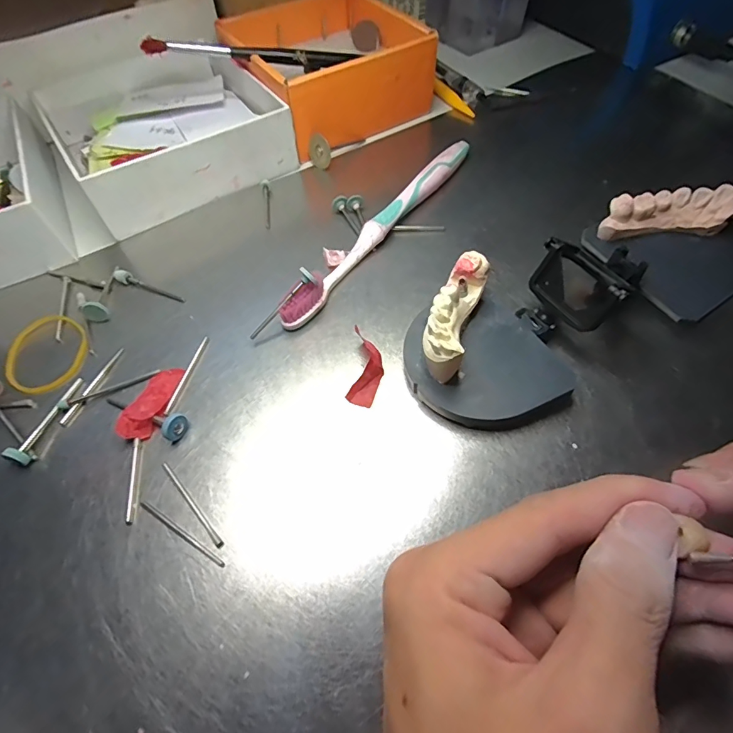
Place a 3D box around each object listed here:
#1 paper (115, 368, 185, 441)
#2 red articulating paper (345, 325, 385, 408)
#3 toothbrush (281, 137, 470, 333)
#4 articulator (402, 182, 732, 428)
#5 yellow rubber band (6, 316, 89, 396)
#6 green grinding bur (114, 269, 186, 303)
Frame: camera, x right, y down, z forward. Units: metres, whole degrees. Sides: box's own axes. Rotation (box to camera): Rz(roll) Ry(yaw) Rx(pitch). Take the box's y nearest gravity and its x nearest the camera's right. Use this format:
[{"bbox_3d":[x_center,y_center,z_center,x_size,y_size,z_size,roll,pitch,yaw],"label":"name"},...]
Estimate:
[{"bbox_3d":[-0.098,0.016,0.194,0.017,0.008,0.037,5,58,6],"label":"paper"},{"bbox_3d":[0.000,0.001,0.197,0.015,0.009,0.035,7,78,7],"label":"red articulating paper"},{"bbox_3d":[0.013,-0.084,0.248,0.012,0.017,0.180,30,63,20],"label":"toothbrush"},{"bbox_3d":[0.099,-0.032,0.199,0.172,0.038,0.067,-27,60,-14],"label":"articulator"},{"bbox_3d":[-0.159,-0.007,0.214,0.036,0.005,0.044,-2,61,-6],"label":"yellow rubber band"},{"bbox_3d":[-0.120,-0.043,0.235,0.046,0.005,0.007,23,61,16],"label":"green grinding bur"}]

